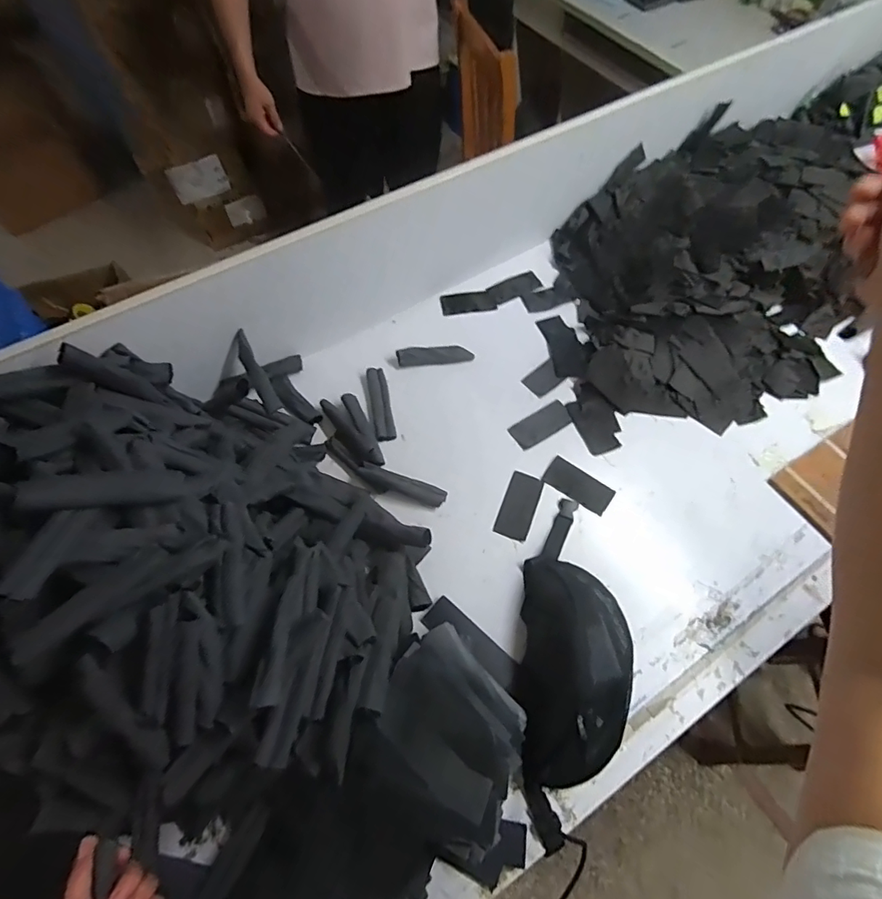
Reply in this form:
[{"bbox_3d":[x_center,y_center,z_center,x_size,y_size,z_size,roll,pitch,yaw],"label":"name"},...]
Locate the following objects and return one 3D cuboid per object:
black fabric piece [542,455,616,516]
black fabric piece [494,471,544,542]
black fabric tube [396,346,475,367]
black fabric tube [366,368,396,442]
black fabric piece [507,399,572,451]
[{"bbox_3d":[0.238,0.063,0.838,0.115,0.004,0.053,34,76,16],"label":"black fabric piece"},{"bbox_3d":[0.134,0.096,0.822,0.055,0.005,0.117,20,65,11],"label":"black fabric piece"},{"bbox_3d":[-0.012,-0.188,0.952,0.147,0.025,0.040,-5,63,-2],"label":"black fabric tube"},{"bbox_3d":[-0.115,-0.086,0.903,0.036,0.015,0.163,-12,63,-5],"label":"black fabric tube"},{"bbox_3d":[0.185,-0.046,0.892,0.120,0.006,0.055,-31,66,-14],"label":"black fabric piece"}]

